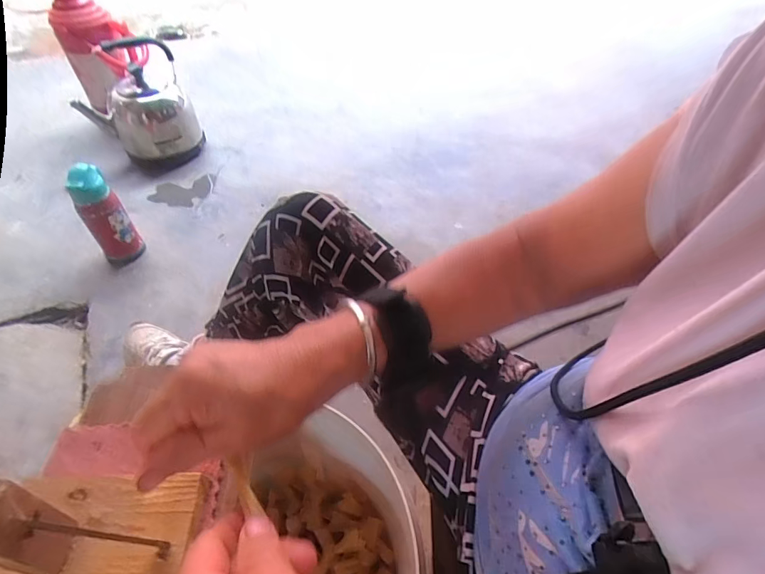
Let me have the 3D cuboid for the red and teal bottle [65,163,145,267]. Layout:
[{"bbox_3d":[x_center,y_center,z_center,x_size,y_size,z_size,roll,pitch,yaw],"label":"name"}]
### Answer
[{"bbox_3d":[-0.575,-0.142,0.869,0.061,0.217,0.074,12,50,8],"label":"red and teal bottle"}]

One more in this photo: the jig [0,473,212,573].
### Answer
[{"bbox_3d":[-0.205,0.154,0.262,0.139,0.113,0.094,5,49,2],"label":"jig"}]

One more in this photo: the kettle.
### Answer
[{"bbox_3d":[-0.638,-0.493,1.098,0.227,0.305,0.188,3,49,1],"label":"kettle"}]

